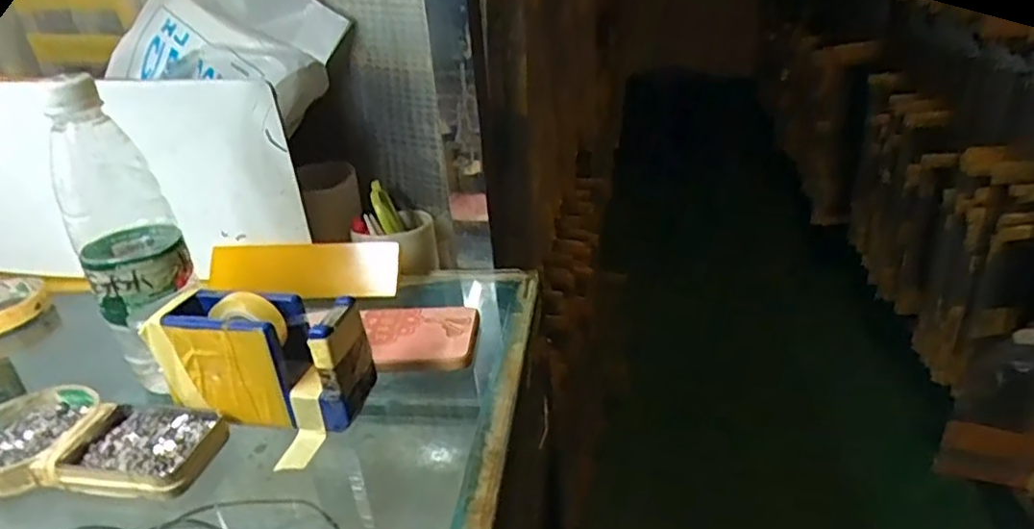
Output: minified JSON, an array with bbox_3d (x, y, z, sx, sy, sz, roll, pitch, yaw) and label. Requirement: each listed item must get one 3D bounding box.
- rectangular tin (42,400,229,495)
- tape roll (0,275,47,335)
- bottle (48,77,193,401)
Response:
[{"bbox_3d":[-0.237,0.116,0.409,0.090,0.015,0.069,0,28,12],"label":"rectangular tin"},{"bbox_3d":[-0.504,0.040,0.611,0.084,0.021,0.094,-24,32,-31],"label":"tape roll"},{"bbox_3d":[-0.271,-0.018,0.443,0.069,0.208,0.065,-8,27,-4],"label":"bottle"}]

